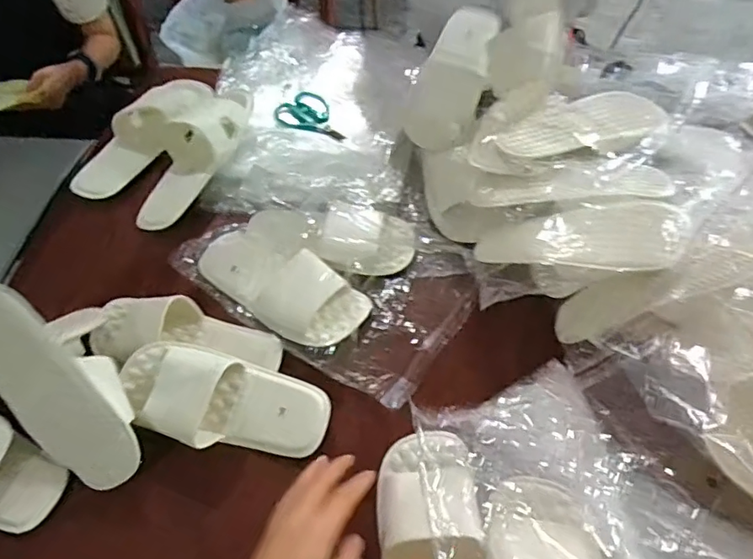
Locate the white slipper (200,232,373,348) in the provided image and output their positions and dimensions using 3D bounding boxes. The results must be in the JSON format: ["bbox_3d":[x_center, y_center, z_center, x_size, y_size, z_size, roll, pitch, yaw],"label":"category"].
[{"bbox_3d":[-0.125,0.002,0.676,0.236,0.046,0.100,25,60,20],"label":"white slipper"}]

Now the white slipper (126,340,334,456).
[{"bbox_3d":[-0.165,0.131,0.585,0.224,0.065,0.095,15,56,-1],"label":"white slipper"}]

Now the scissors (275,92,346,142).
[{"bbox_3d":[-0.091,-0.269,0.892,0.144,0.019,0.094,25,60,20],"label":"scissors"}]

